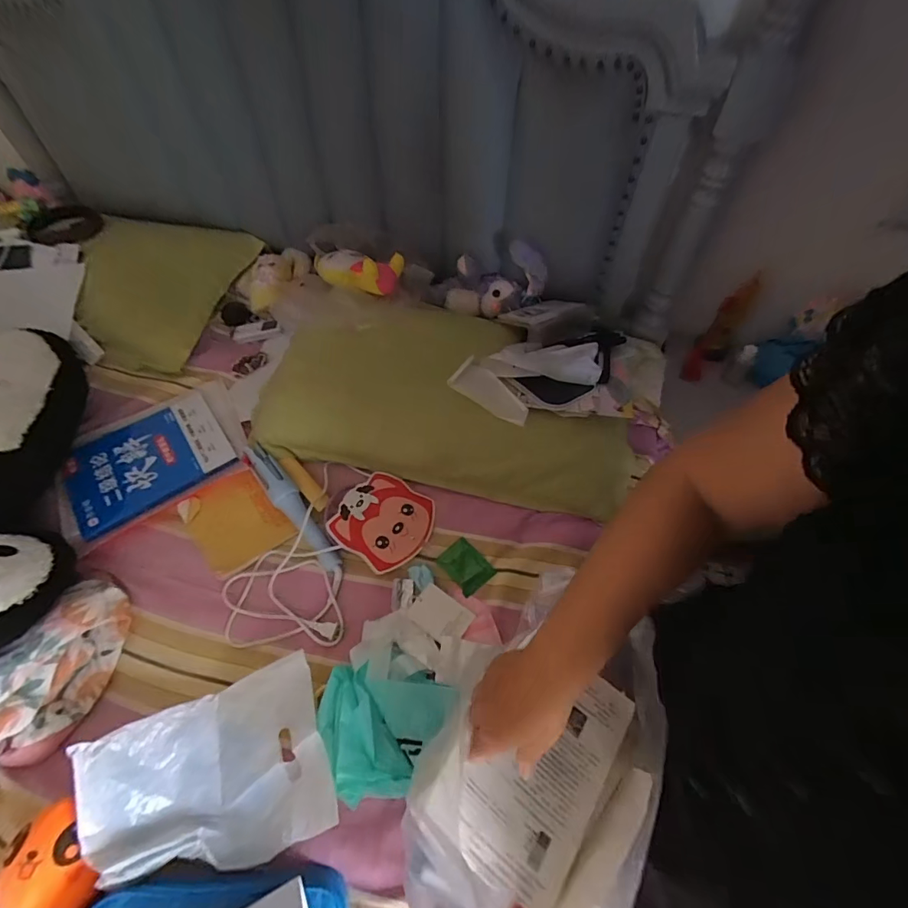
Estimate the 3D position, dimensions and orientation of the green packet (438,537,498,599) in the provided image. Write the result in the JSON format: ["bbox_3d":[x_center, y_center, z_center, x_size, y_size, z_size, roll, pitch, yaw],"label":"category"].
[{"bbox_3d":[0.019,0.184,0.742,0.063,0.022,0.083,-36,64,-20],"label":"green packet"}]

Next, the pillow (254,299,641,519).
[{"bbox_3d":[-0.022,-0.130,0.852,0.712,0.084,0.359,10,63,8],"label":"pillow"}]

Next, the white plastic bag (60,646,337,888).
[{"bbox_3d":[-0.296,0.400,0.552,0.261,0.070,0.207,-22,60,-13],"label":"white plastic bag"}]

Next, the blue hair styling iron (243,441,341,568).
[{"bbox_3d":[-0.284,0.088,0.781,0.047,0.025,0.284,-35,63,-20],"label":"blue hair styling iron"}]

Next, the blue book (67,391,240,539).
[{"bbox_3d":[-0.585,0.009,0.852,0.276,0.009,0.209,-33,62,-18],"label":"blue book"}]

